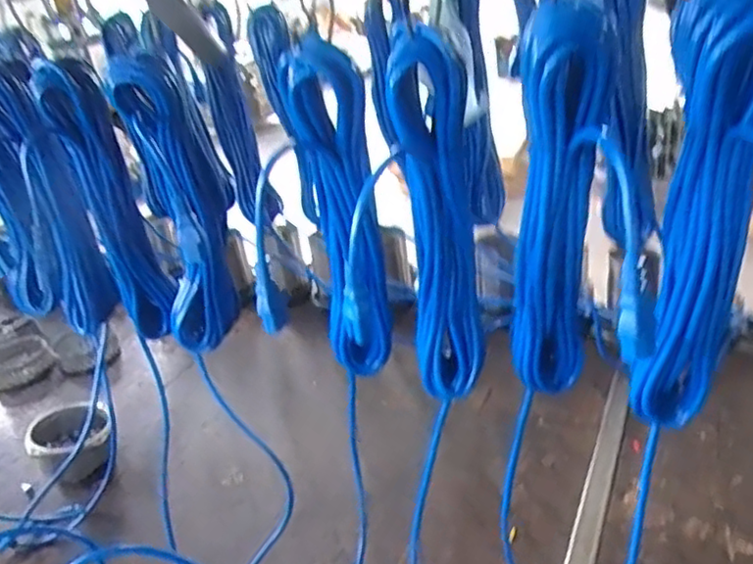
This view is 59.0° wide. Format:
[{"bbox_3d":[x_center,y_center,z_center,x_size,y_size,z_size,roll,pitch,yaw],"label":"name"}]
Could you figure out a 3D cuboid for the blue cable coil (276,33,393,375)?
[{"bbox_3d":[-0.033,-0.046,0.621,0.076,0.326,0.047,-7,27,1],"label":"blue cable coil"}]

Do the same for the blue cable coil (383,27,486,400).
[{"bbox_3d":[0.057,-0.040,0.572,0.069,0.323,0.077,-6,27,4],"label":"blue cable coil"}]

